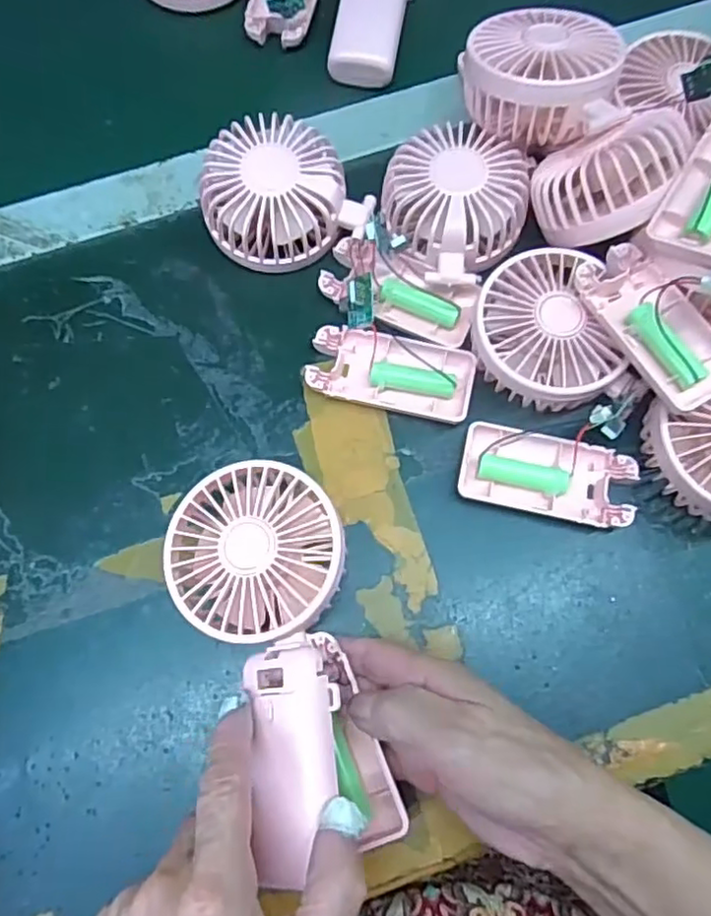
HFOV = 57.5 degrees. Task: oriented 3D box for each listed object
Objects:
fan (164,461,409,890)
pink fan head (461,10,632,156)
[{"bbox_3d":[-0.033,0.086,0.297,0.081,0.036,0.176,-18,72,-5],"label":"fan"},{"bbox_3d":[0.107,-0.220,0.373,0.093,0.041,0.085,14,61,10],"label":"pink fan head"}]

